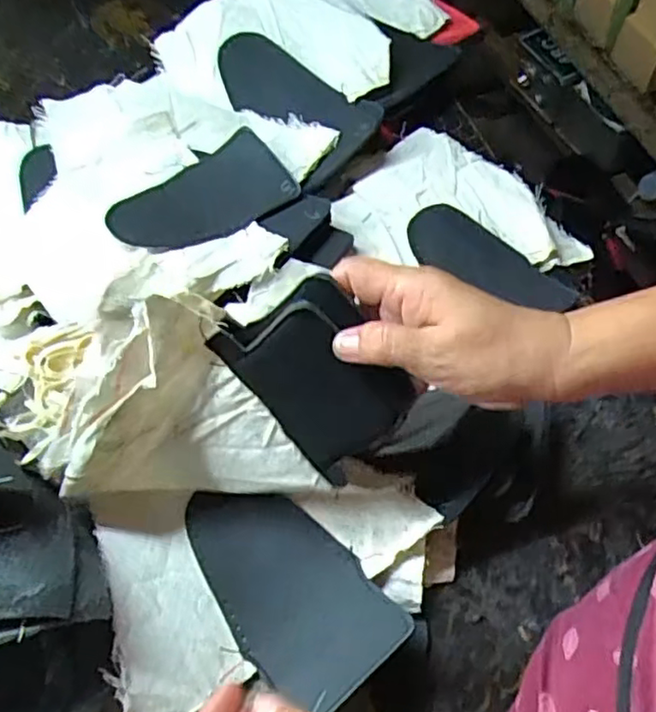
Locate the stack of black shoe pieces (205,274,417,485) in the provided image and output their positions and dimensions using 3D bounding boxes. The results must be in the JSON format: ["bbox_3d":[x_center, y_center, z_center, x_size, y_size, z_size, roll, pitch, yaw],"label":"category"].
[{"bbox_3d":[-0.003,0.011,0.339,0.070,0.010,0.097,-36,105,15],"label":"stack of black shoe pieces"}]

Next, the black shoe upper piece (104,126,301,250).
[{"bbox_3d":[-0.101,-0.127,0.511,0.143,0.016,0.083,-38,67,-13],"label":"black shoe upper piece"}]

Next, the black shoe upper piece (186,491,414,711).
[{"bbox_3d":[-0.026,0.129,0.377,0.076,0.030,0.138,-35,70,-19],"label":"black shoe upper piece"}]

